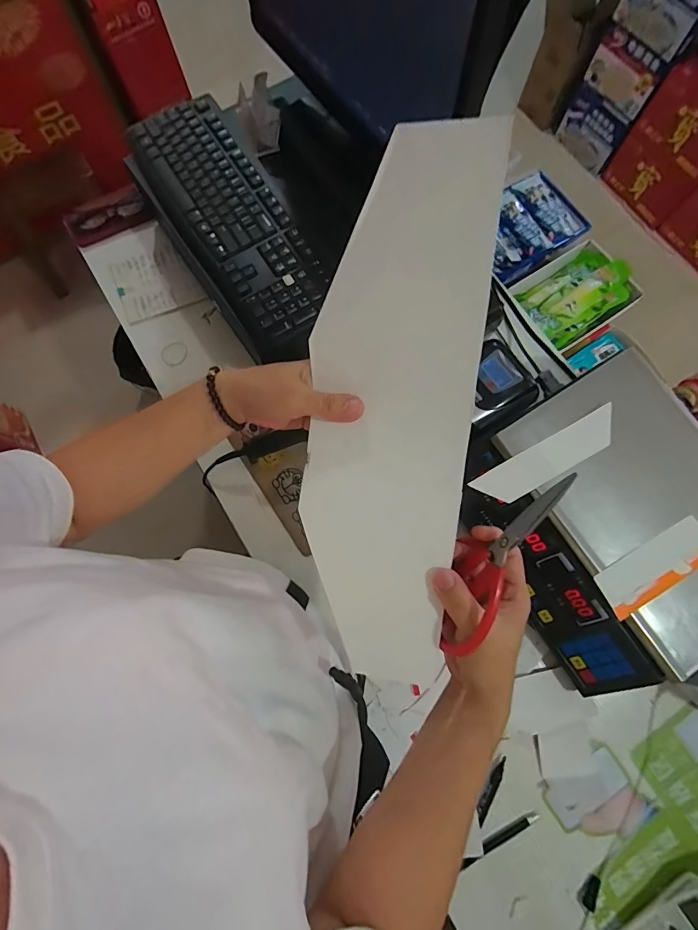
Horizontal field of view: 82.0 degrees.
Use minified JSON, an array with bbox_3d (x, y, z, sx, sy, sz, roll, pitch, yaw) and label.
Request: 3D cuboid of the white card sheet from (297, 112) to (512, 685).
[{"bbox_3d":[0.027,-0.013,0.300,0.118,0.052,0.382,5,106,1],"label":"white card sheet"}]

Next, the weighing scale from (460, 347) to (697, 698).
[{"bbox_3d":[0.334,0.070,0.515,0.297,0.110,0.339,-33,79,-8],"label":"weighing scale"}]

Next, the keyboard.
[{"bbox_3d":[-0.159,-0.349,0.578,0.153,0.023,0.452,-32,79,-8],"label":"keyboard"}]

